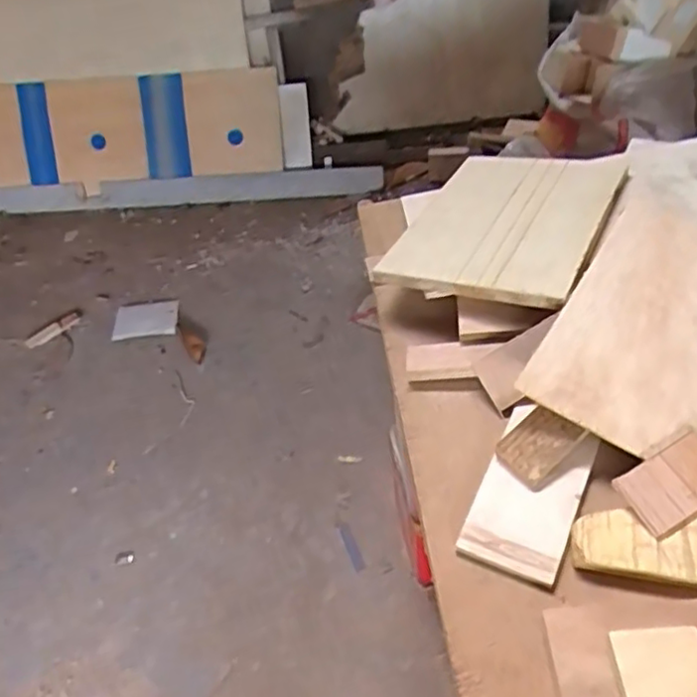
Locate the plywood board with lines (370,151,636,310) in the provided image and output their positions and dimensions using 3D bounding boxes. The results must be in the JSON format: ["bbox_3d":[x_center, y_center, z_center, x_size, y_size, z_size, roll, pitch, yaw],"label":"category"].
[{"bbox_3d":[0.205,-0.167,0.825,0.232,0.019,0.319,14,46,32],"label":"plywood board with lines"}]

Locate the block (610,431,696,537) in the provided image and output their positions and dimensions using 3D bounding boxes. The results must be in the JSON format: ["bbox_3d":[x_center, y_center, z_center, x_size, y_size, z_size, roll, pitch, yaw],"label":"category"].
[{"bbox_3d":[0.291,0.118,0.578,0.093,0.020,0.056,-25,48,-15],"label":"block"}]

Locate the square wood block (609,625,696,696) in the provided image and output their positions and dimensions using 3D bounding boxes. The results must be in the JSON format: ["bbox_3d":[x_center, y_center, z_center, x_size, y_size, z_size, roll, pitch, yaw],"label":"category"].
[{"bbox_3d":[0.233,0.234,0.483,0.063,0.011,0.052,-5,46,4],"label":"square wood block"}]

